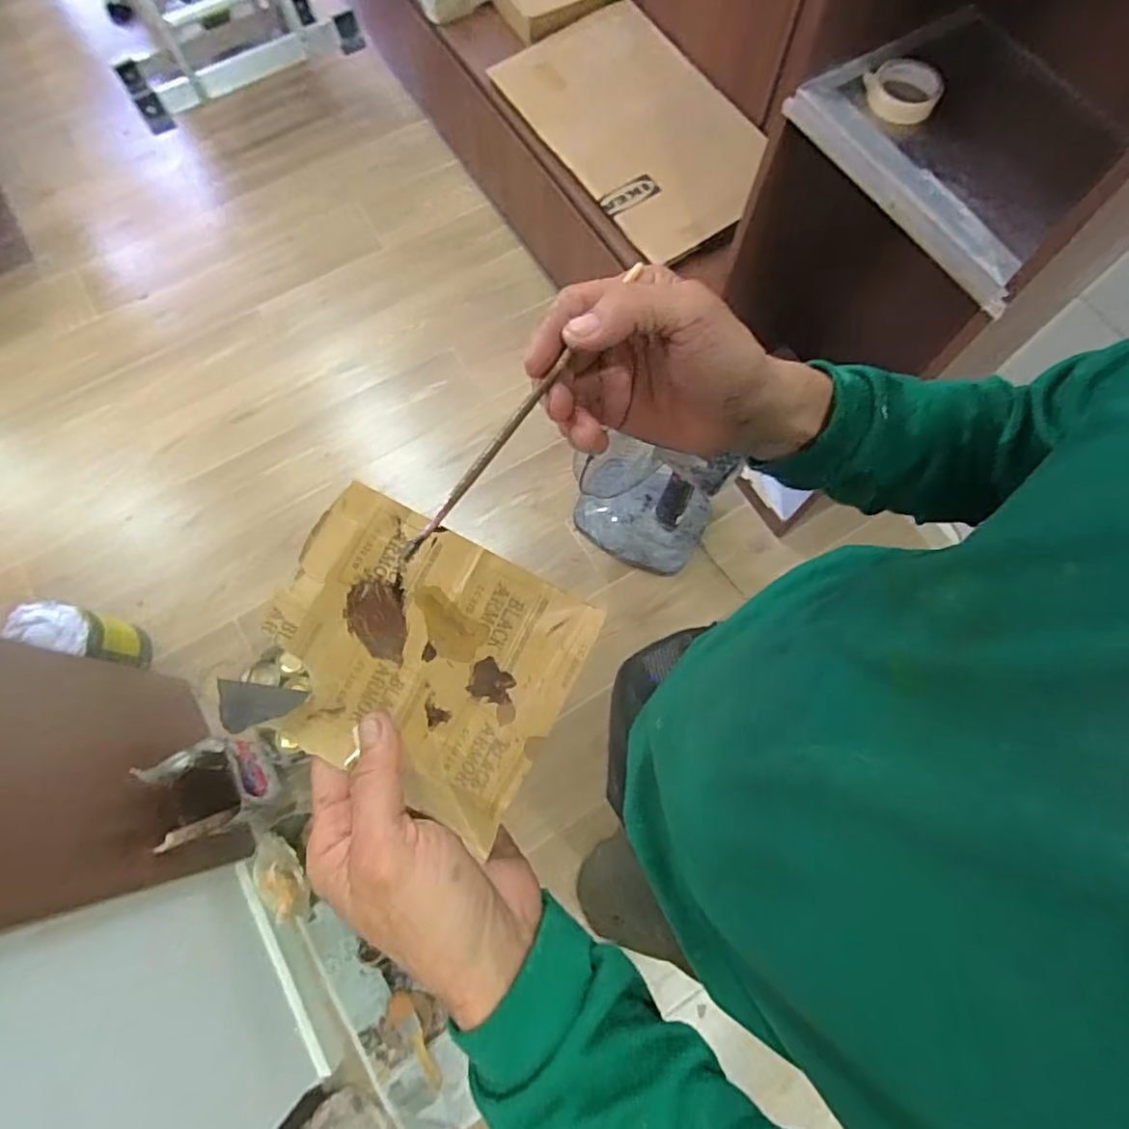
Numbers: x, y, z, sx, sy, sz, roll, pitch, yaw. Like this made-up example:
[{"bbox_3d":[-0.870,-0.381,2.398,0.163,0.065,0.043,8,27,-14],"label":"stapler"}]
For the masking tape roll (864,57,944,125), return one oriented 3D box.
[{"bbox_3d":[0.464,-0.655,0.849,0.101,0.029,0.101,0,72,1],"label":"masking tape roll"}]

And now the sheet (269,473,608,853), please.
[{"bbox_3d":[-0.067,0.039,0.276,0.136,0.015,0.110,28,88,8],"label":"sheet"}]

